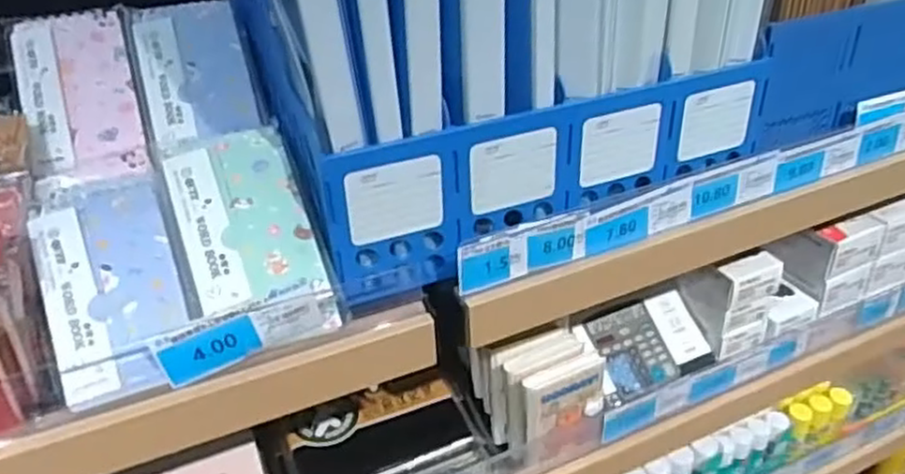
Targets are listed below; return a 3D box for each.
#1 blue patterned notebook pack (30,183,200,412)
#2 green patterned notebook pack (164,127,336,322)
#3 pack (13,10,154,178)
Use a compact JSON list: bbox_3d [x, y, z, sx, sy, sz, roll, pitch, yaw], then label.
[{"bbox_3d":[-0.205,0.026,0.435,0.078,0.016,0.132,-18,70,-20],"label":"blue patterned notebook pack"},{"bbox_3d":[-0.131,-0.011,0.452,0.080,0.012,0.123,-17,67,-18],"label":"green patterned notebook pack"},{"bbox_3d":[-0.271,-0.105,0.526,0.076,0.017,0.149,-14,73,-15],"label":"pack"}]

